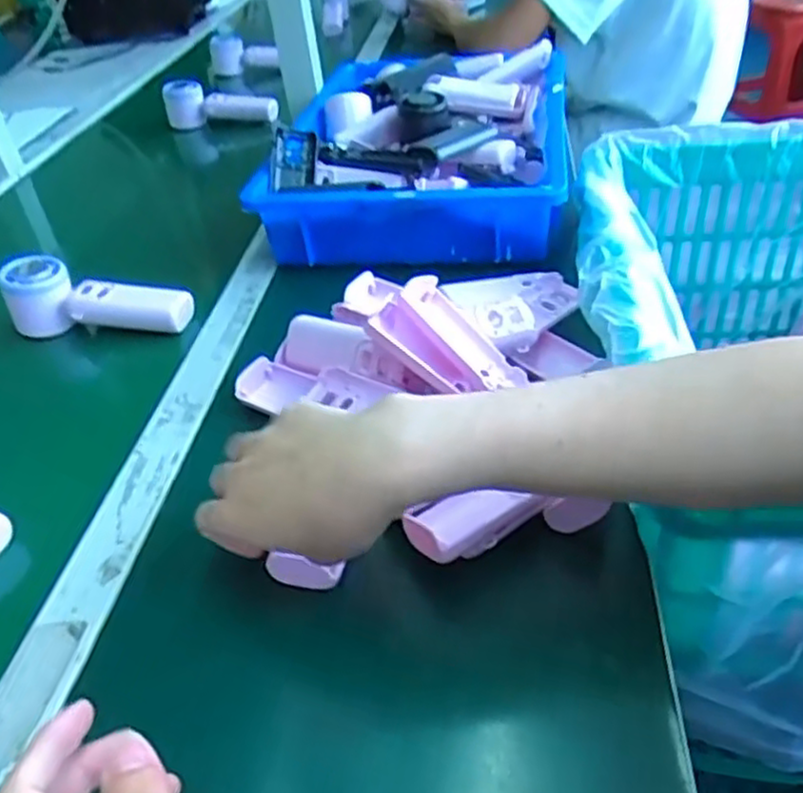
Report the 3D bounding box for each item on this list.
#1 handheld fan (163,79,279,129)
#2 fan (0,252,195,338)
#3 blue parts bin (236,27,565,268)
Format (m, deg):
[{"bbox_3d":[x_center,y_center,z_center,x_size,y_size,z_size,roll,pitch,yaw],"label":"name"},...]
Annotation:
[{"bbox_3d":[-0.268,-0.428,1.087,0.165,0.064,0.052,-2,38,8],"label":"handheld fan"},{"bbox_3d":[-0.265,-0.089,0.652,0.165,0.055,0.054,-1,38,9],"label":"fan"},{"bbox_3d":[0.024,-0.274,0.794,0.273,0.091,0.394,1,38,11],"label":"blue parts bin"}]

